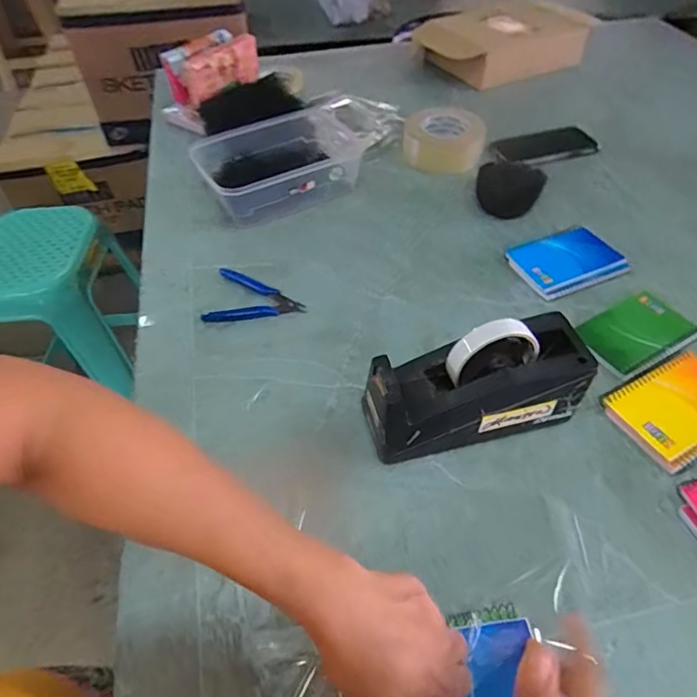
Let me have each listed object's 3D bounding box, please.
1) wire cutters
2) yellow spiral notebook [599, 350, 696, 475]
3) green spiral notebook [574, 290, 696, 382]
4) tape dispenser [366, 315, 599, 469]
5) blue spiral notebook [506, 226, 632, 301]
[{"bbox_3d":[-0.118,-0.071,0.638,0.120,0.012,0.087,-5,51,-3],"label":"wire cutters"},{"bbox_3d":[0.338,0.058,0.512,0.134,0.015,0.094,-23,54,-16],"label":"yellow spiral notebook"},{"bbox_3d":[0.329,-0.019,0.577,0.144,0.010,0.081,-24,54,-17],"label":"green spiral notebook"},{"bbox_3d":[0.119,0.032,0.476,0.201,0.116,0.073,-13,52,-9],"label":"tape dispenser"},{"bbox_3d":[0.287,-0.119,0.665,0.140,0.010,0.102,-20,53,-14],"label":"blue spiral notebook"}]

